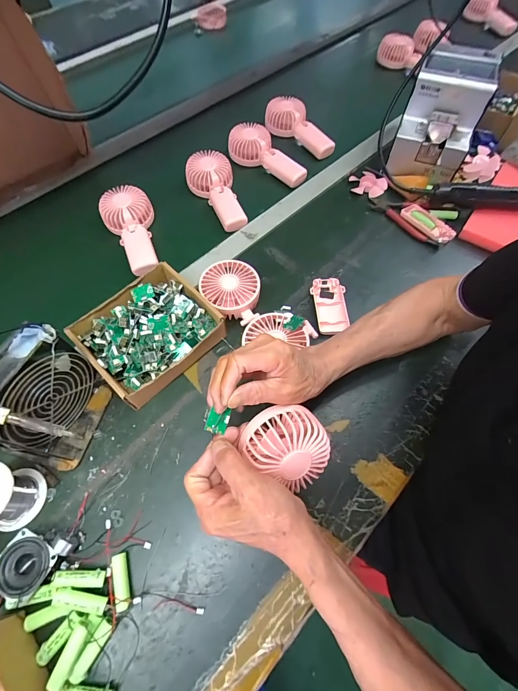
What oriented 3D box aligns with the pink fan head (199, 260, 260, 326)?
[{"bbox_3d":[-0.039,-0.081,0.479,0.092,0.045,0.084,0,63,1],"label":"pink fan head"}]

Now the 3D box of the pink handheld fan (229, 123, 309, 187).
[{"bbox_3d":[0.020,-0.381,0.641,0.170,0.048,0.084,37,68,6],"label":"pink handheld fan"}]

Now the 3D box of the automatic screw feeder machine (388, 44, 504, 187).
[{"bbox_3d":[0.328,-0.413,0.570,0.122,0.135,0.172,21,65,11],"label":"automatic screw feeder machine"}]

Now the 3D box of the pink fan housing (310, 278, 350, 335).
[{"bbox_3d":[0.111,-0.062,0.488,0.050,0.016,0.097,-7,63,-3],"label":"pink fan housing"}]

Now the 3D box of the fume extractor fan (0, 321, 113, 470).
[{"bbox_3d":[-0.246,0.062,0.367,0.069,0.129,0.132,14,64,8],"label":"fume extractor fan"}]

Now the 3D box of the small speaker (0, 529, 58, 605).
[{"bbox_3d":[-0.244,0.231,0.332,0.050,0.028,0.052,24,66,12],"label":"small speaker"}]

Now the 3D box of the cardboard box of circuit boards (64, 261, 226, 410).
[{"bbox_3d":[-0.152,-0.017,0.446,0.164,0.063,0.140,-41,69,-18],"label":"cardboard box of circuit boards"}]

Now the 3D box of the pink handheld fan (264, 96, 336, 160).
[{"bbox_3d":[0.093,-0.469,0.682,0.176,0.043,0.081,43,70,6],"label":"pink handheld fan"}]

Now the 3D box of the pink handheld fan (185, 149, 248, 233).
[{"bbox_3d":[-0.076,-0.289,0.597,0.082,0.042,0.169,-24,79,-11],"label":"pink handheld fan"}]

